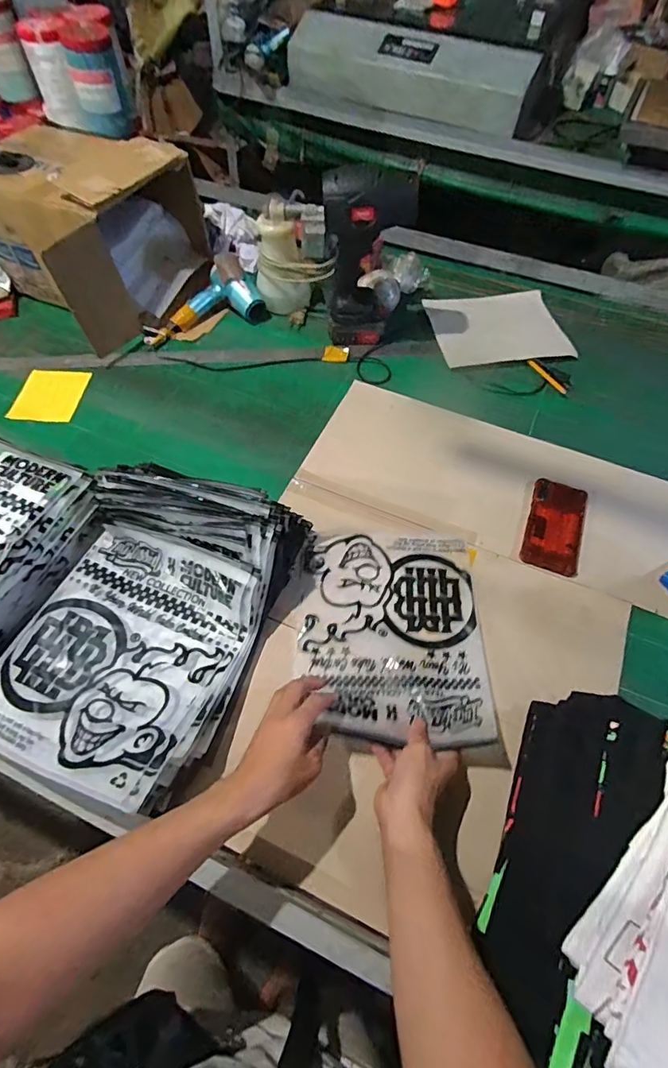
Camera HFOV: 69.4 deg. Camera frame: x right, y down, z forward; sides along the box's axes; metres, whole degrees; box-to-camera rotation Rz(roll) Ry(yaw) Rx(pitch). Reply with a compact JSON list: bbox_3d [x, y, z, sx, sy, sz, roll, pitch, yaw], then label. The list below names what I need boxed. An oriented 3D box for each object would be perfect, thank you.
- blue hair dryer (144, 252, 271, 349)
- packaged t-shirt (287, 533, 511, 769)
[{"bbox_3d":[-0.275,-0.474,0.976,0.251,0.075,0.132,-20,60,-11],"label":"blue hair dryer"},{"bbox_3d":[0.074,0.128,0.646,0.244,0.026,0.301,0,55,2],"label":"packaged t-shirt"}]

